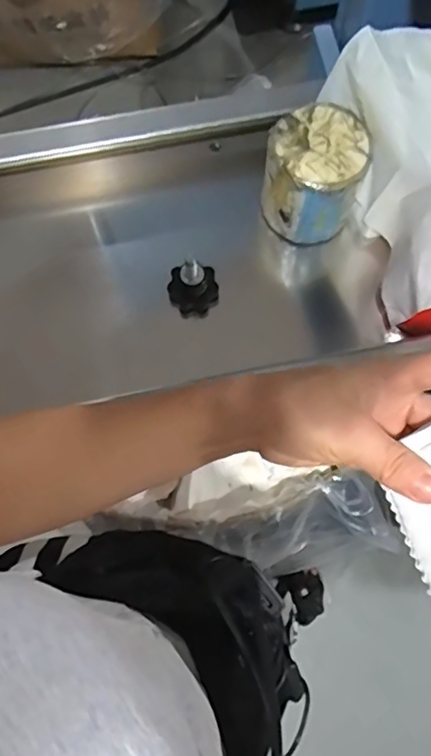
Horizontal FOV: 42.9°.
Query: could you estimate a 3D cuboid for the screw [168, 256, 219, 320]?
[{"bbox_3d":[-0.021,-0.088,0.509,0.047,0.070,0.044,-4,74,0],"label":"screw"}]

